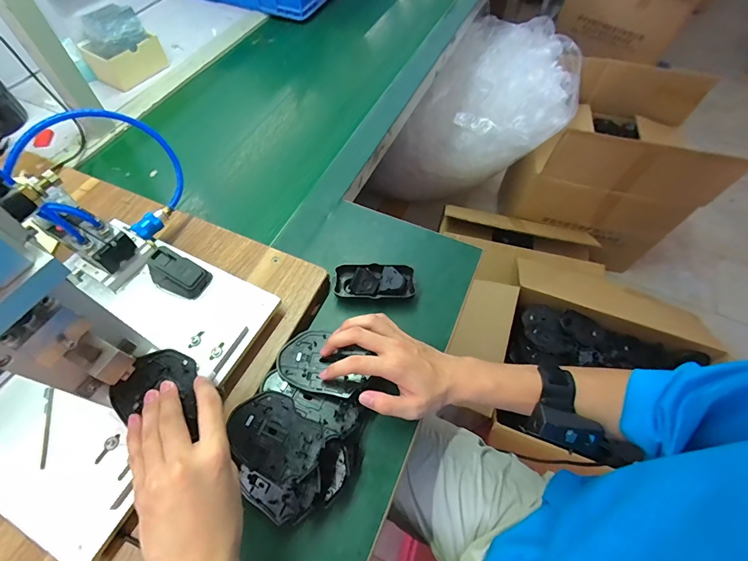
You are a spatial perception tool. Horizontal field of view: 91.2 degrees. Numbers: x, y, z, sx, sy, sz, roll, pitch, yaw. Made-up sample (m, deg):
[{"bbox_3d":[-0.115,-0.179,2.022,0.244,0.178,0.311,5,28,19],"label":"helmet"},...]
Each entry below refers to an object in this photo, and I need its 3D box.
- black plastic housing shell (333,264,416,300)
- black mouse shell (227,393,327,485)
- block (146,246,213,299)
[{"bbox_3d":[0.001,0.003,0.509,0.107,0.033,0.048,2,59,-2],"label":"black plastic housing shell"},{"bbox_3d":[-0.104,0.163,0.385,0.111,0.015,0.071,24,63,30],"label":"black mouse shell"},{"bbox_3d":[-0.236,-0.010,0.441,0.062,0.033,0.042,19,61,9],"label":"block"}]

